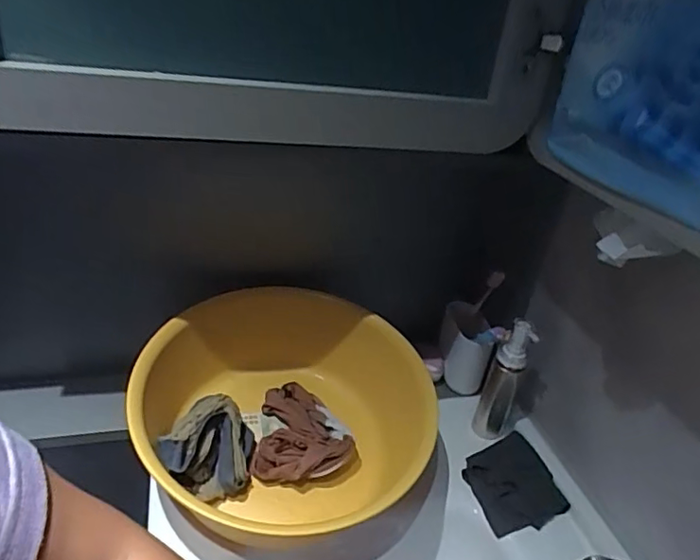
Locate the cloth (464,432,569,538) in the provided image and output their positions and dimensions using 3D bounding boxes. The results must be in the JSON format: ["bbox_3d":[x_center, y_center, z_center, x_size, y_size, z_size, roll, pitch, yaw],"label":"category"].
[{"bbox_3d":[0.203,0.256,0.679,0.109,0.027,0.114,-7,33,-24],"label":"cloth"}]

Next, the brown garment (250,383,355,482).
[{"bbox_3d":[-0.056,0.186,0.666,0.111,0.041,0.130,6,30,-3],"label":"brown garment"}]

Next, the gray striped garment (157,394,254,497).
[{"bbox_3d":[-0.161,0.185,0.613,0.099,0.070,0.092,3,30,-8],"label":"gray striped garment"}]

